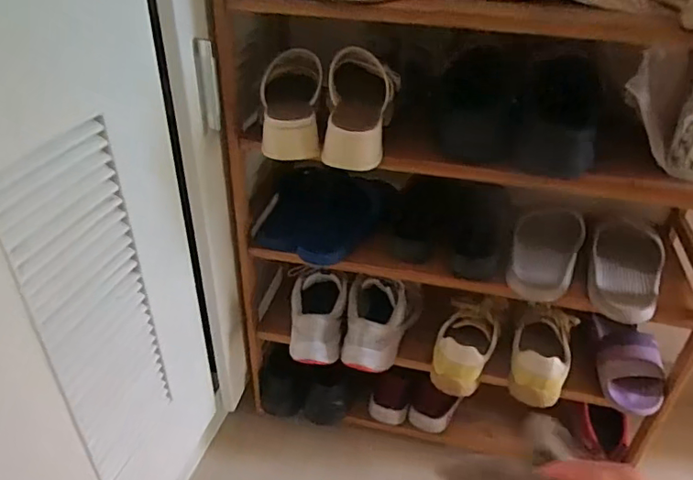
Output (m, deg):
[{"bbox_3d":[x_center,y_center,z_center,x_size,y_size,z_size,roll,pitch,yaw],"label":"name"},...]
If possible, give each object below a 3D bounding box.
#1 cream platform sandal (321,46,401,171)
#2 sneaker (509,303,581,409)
[{"bbox_3d":[0.017,-0.162,0.694,0.084,0.073,0.155,6,71,5],"label":"cream platform sandal"},{"bbox_3d":[0.306,0.177,0.850,0.087,0.079,0.184,14,59,17],"label":"sneaker"}]

